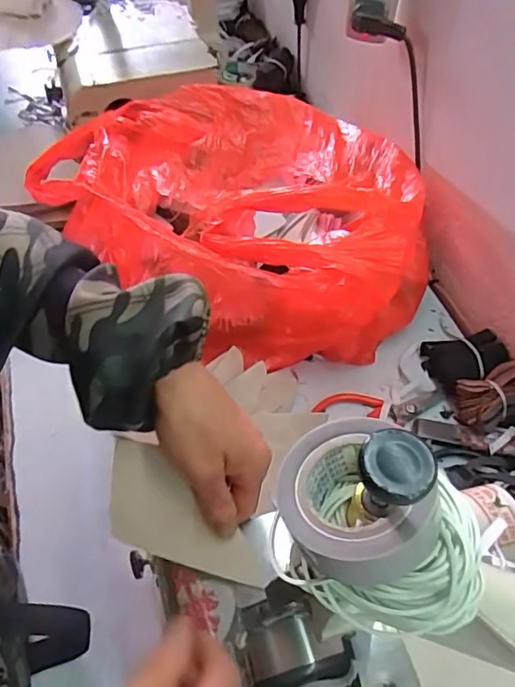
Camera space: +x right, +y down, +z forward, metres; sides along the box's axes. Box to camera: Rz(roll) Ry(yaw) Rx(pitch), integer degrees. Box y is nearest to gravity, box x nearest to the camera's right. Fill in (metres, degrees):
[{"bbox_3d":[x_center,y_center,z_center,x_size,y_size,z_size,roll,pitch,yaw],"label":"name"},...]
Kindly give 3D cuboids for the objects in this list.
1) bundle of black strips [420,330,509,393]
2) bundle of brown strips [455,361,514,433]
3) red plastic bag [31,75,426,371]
[{"bbox_3d":[0.231,0.018,0.594,0.083,0.024,0.061,-10,55,-5],"label":"bundle of black strips"},{"bbox_3d":[0.247,0.056,0.556,0.084,0.030,0.055,-16,56,-9],"label":"bundle of brown strips"},{"bbox_3d":[-0.037,-0.170,0.662,0.476,0.151,0.364,30,61,21],"label":"red plastic bag"}]

